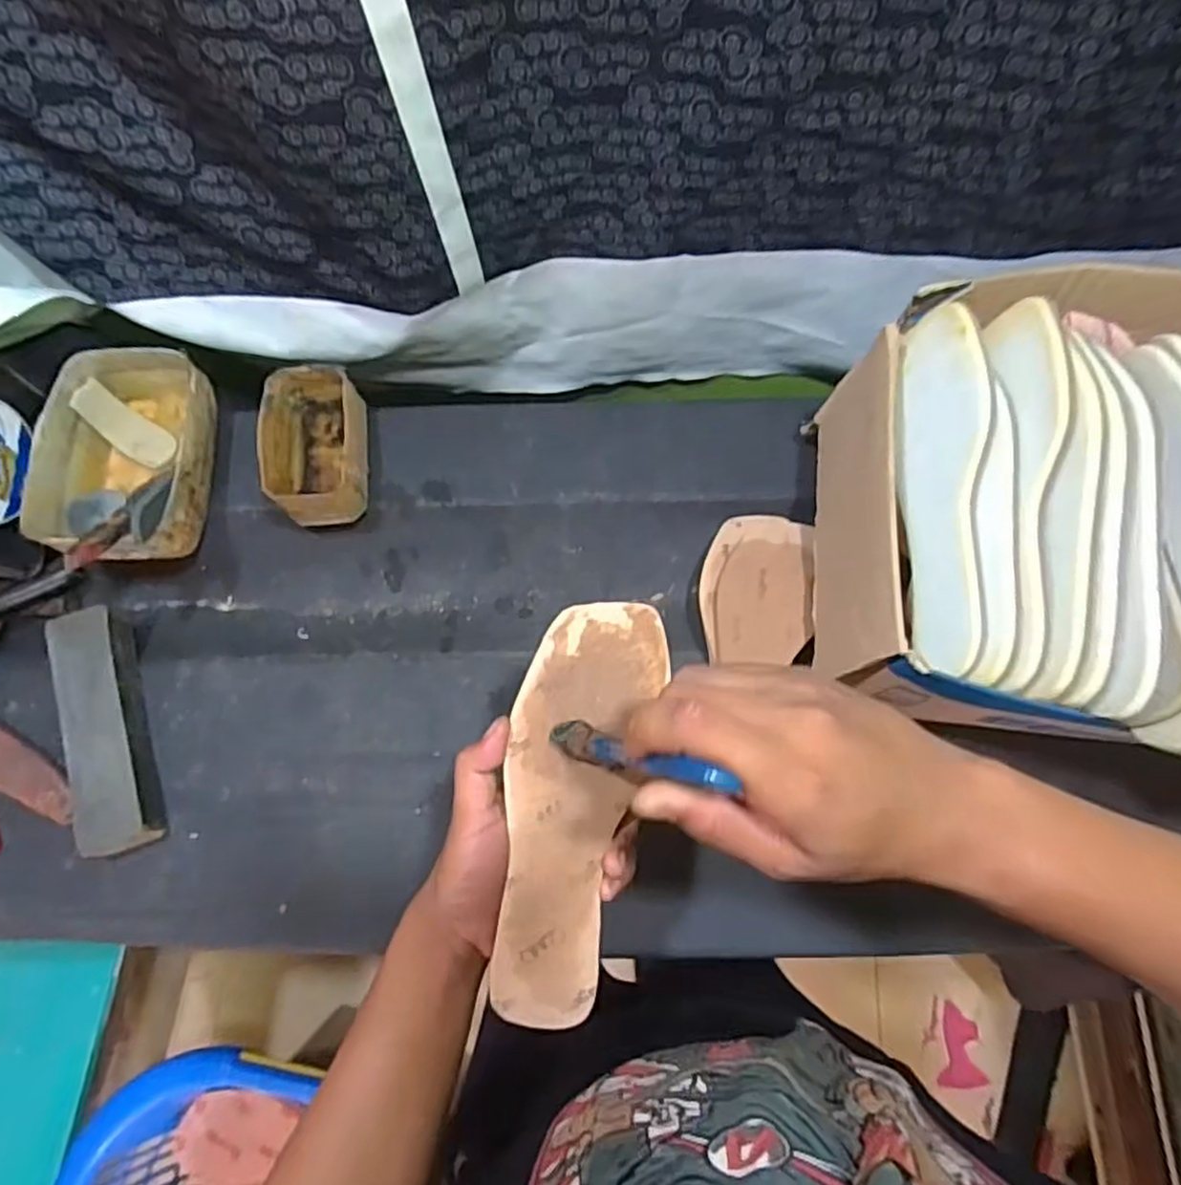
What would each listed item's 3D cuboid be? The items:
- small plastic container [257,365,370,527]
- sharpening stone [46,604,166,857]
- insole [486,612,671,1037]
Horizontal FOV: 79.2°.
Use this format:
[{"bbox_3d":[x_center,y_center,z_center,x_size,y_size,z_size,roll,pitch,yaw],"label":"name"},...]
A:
[{"bbox_3d":[-0.237,-0.124,0.626,0.078,0.066,0.135,-7,71,0],"label":"small plastic container"},{"bbox_3d":[-0.393,0.112,0.579,0.054,0.043,0.193,-19,72,-4],"label":"sharpening stone"},{"bbox_3d":[-0.011,0.123,0.403,0.075,0.021,0.235,10,86,5],"label":"insole"}]

